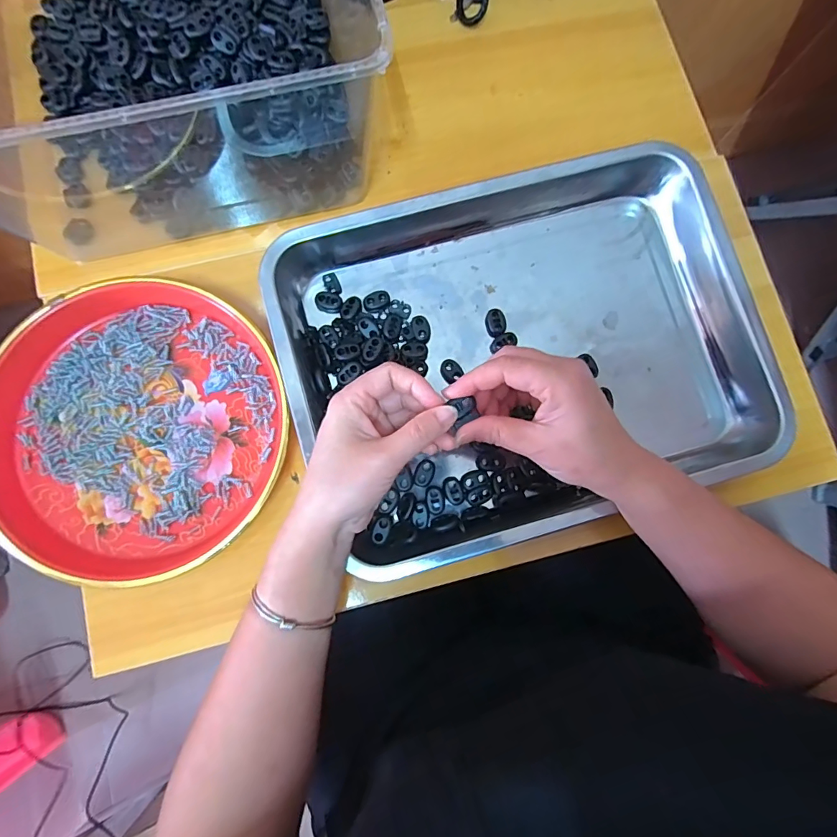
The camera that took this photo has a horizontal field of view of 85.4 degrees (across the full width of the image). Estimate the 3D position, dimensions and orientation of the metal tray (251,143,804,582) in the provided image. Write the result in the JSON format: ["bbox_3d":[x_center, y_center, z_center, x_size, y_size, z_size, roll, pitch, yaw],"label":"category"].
[{"bbox_3d":[0.082,-0.051,0.350,0.351,0.049,0.271,-15,78,-3],"label":"metal tray"}]

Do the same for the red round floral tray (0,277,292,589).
[{"bbox_3d":[-0.208,0.003,0.337,0.208,0.030,0.214,0,81,-2],"label":"red round floral tray"}]

